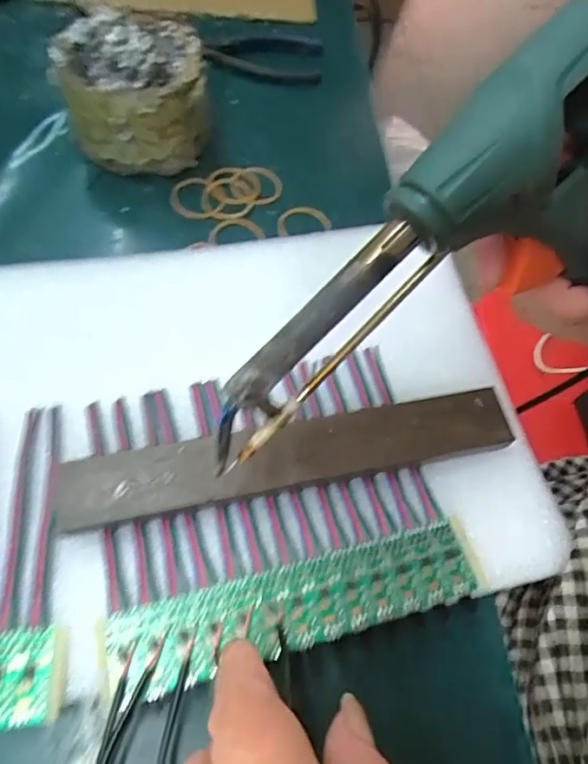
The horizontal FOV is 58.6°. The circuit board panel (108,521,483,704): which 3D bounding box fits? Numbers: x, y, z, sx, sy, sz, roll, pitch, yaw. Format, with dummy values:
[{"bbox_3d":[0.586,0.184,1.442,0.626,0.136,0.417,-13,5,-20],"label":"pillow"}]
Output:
[{"bbox_3d":[0.003,0.093,0.222,0.162,0.004,0.033,-11,63,-12],"label":"circuit board panel"}]

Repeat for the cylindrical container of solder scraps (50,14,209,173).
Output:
[{"bbox_3d":[-0.098,-0.176,0.325,0.085,0.066,0.078,-6,62,-10],"label":"cylindrical container of solder scraps"}]

